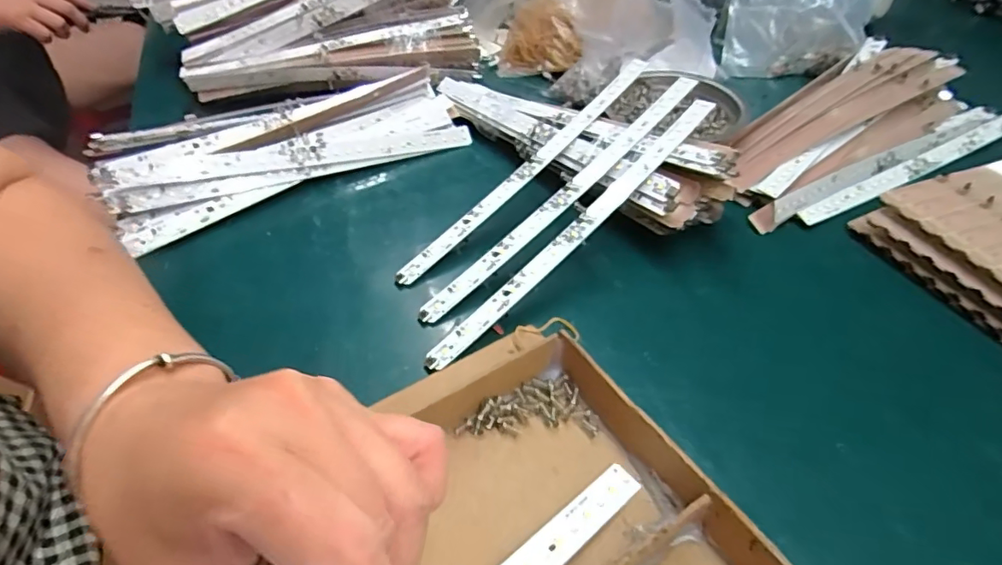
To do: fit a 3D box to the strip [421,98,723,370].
[{"bbox_3d":[0.054,-0.041,0.373,0.277,0.011,0.018,-43,58,-16],"label":"strip"}]

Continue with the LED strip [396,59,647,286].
[{"bbox_3d":[0.024,-0.093,0.427,0.015,0.011,0.278,35,70,30],"label":"LED strip"}]

